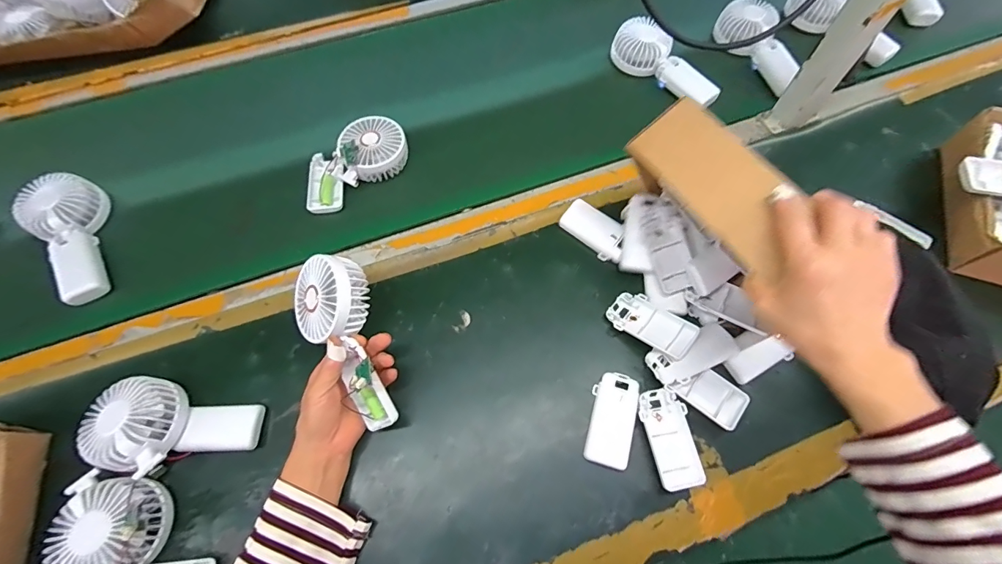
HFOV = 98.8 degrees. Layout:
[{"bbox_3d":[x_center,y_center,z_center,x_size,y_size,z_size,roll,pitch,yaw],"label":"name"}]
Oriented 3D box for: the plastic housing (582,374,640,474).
[{"bbox_3d":[0.117,0.143,0.447,0.045,0.018,0.092,12,64,6],"label":"plastic housing"}]

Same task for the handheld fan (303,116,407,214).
[{"bbox_3d":[-0.201,-0.161,0.576,0.149,0.059,0.087,-34,68,-15],"label":"handheld fan"}]

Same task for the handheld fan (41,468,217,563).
[{"bbox_3d":[-0.338,0.241,0.386,0.085,0.054,0.169,-42,71,-18],"label":"handheld fan"}]

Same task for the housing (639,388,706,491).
[{"bbox_3d":[0.172,0.159,0.440,0.047,0.020,0.094,-8,64,-4],"label":"housing"}]

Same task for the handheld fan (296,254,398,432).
[{"bbox_3d":[-0.153,0.059,0.415,0.076,0.068,0.181,-21,86,-10],"label":"handheld fan"}]

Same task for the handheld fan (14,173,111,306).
[{"bbox_3d":[-0.516,-0.051,0.523,0.088,0.057,0.172,-33,68,-15],"label":"handheld fan"}]

